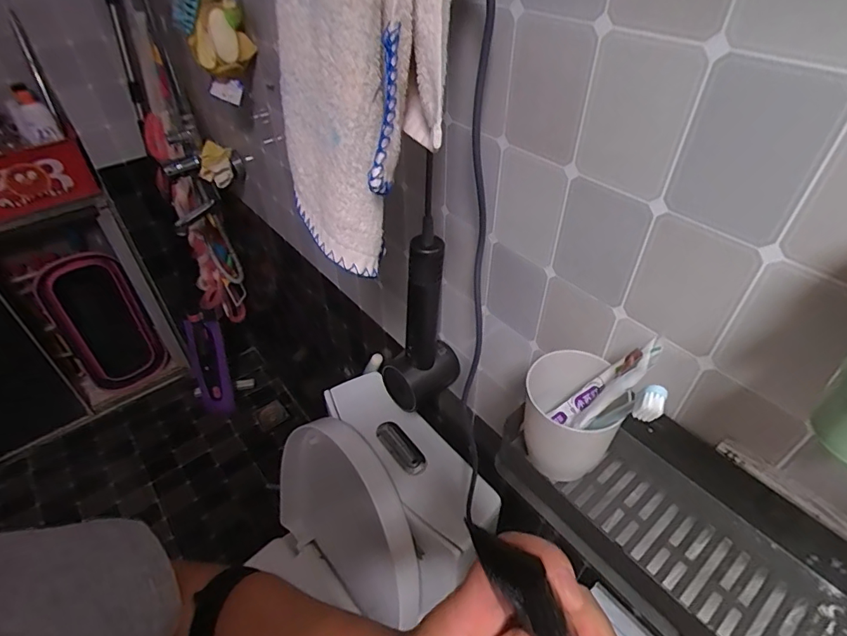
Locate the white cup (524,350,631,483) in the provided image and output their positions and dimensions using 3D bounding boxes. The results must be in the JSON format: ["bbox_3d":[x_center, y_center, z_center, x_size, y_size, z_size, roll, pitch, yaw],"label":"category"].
[{"bbox_3d":[0.124,0.081,0.405,0.080,0.103,0.071,18,46,20],"label":"white cup"}]

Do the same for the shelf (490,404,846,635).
[{"bbox_3d":[0.236,0.188,0.337,0.149,0.058,0.399,-27,49,-26],"label":"shelf"}]

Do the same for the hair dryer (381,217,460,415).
[{"bbox_3d":[-0.006,0.005,0.594,0.094,0.249,0.066,-32,51,-29],"label":"hair dryer"}]

